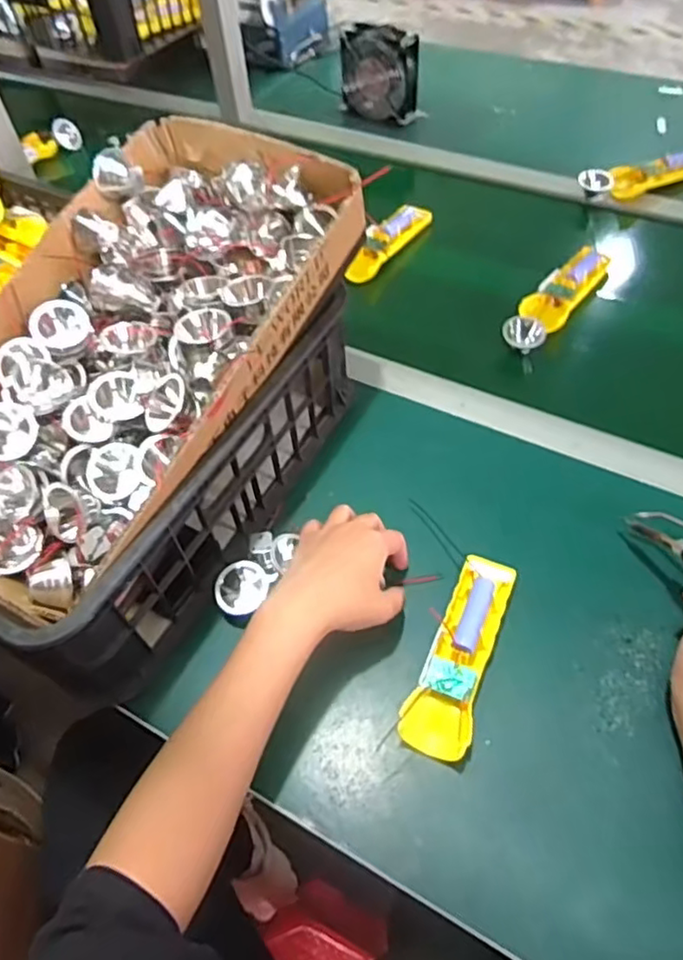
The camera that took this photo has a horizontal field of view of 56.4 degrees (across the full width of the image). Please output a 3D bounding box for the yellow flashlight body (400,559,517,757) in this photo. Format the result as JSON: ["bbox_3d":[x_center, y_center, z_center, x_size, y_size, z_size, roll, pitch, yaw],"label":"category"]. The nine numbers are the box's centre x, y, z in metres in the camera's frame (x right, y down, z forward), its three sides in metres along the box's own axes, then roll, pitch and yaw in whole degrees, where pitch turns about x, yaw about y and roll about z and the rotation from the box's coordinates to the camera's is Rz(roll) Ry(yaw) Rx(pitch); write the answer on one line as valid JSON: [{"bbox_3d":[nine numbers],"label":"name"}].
[{"bbox_3d":[0.094,0.133,0.506,0.050,0.031,0.165,17,57,15],"label":"yellow flashlight body"}]

